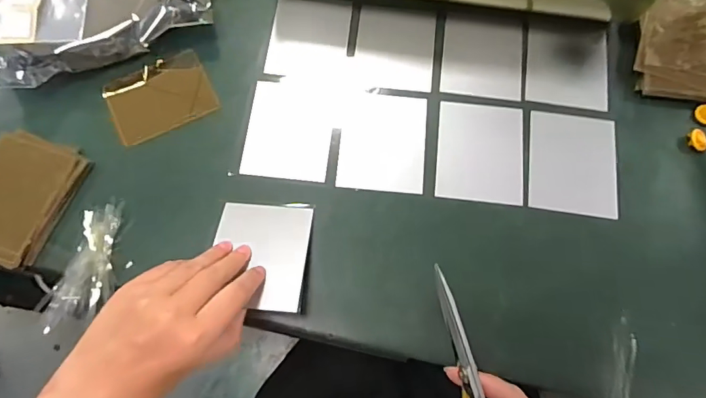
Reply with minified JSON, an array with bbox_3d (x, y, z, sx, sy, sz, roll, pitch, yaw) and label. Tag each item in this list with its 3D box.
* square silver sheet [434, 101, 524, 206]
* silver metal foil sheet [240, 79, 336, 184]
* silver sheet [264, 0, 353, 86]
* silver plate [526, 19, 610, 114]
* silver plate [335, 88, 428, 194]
[{"bbox_3d":[0.121,-0.045,0.447,0.080,0.009,0.100,6,73,2],"label":"square silver sheet"},{"bbox_3d":[-0.061,-0.067,0.452,0.081,0.006,0.100,6,71,2],"label":"silver metal foil sheet"},{"bbox_3d":[-0.044,-0.167,0.486,0.080,0.004,0.101,6,71,2],"label":"silver sheet"},{"bbox_3d":[0.218,-0.138,0.473,0.080,0.006,0.100,8,71,3],"label":"silver plate"},{"bbox_3d":[0.028,-0.057,0.448,0.081,0.007,0.102,5,71,1],"label":"silver plate"}]

